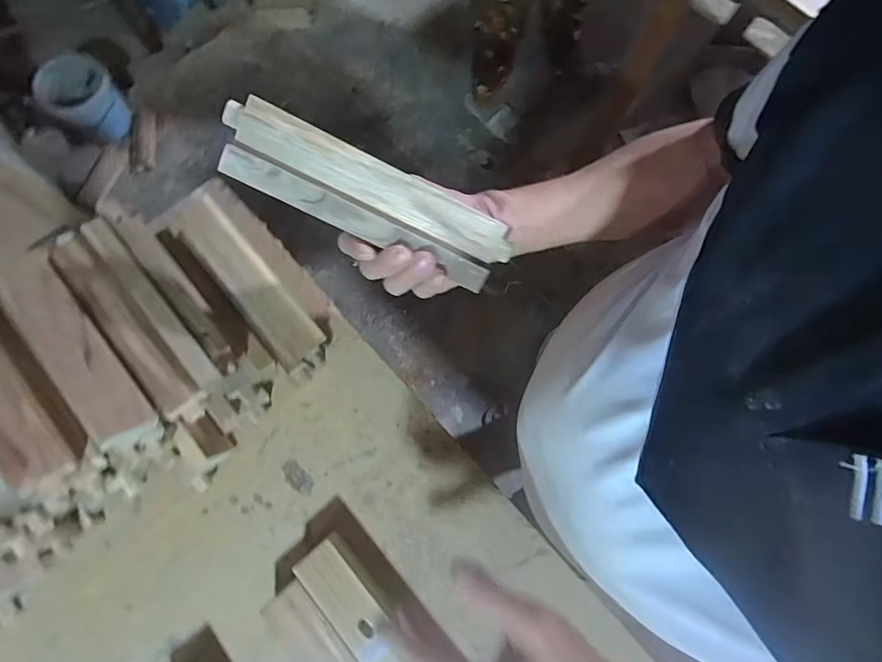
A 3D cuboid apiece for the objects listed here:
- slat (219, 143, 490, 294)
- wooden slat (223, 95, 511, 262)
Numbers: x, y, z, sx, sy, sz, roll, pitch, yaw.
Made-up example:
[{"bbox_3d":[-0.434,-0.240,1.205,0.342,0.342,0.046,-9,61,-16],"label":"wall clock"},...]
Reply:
[{"bbox_3d":[-0.060,-0.085,0.359,0.211,0.012,0.024,23,75,-11],"label":"slat"},{"bbox_3d":[-0.051,-0.117,0.366,0.234,0.009,0.035,24,103,-11],"label":"wooden slat"}]

